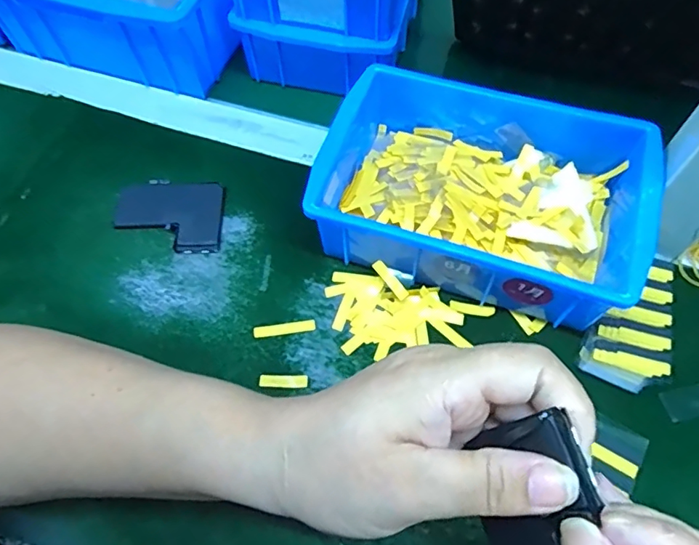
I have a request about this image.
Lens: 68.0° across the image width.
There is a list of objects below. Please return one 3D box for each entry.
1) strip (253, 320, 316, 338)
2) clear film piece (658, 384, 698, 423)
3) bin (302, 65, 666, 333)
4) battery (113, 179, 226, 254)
[{"bbox_3d":[-0.043,0.037,0.340,0.040,0.004,0.007,-8,60,-4],"label":"strip"},{"bbox_3d":[0.206,0.078,0.313,0.032,0.004,0.019,-13,54,-4],"label":"clear film piece"},{"bbox_3d":[0.086,-0.051,0.348,0.195,0.070,0.131,17,61,10],"label":"bin"},{"bbox_3d":[-0.131,-0.042,0.378,0.080,0.007,0.057,4,60,3],"label":"battery"}]

